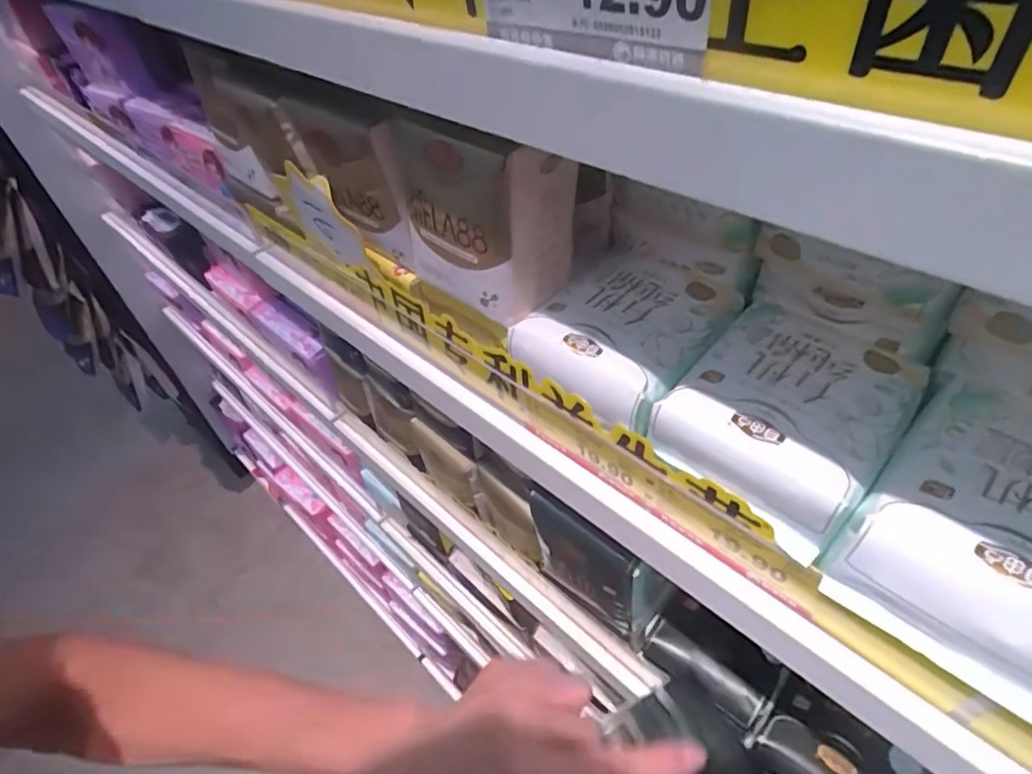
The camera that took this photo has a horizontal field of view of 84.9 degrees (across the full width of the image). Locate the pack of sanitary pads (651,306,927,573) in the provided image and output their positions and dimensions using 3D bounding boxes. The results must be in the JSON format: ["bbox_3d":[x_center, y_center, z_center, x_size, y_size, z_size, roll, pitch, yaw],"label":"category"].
[{"bbox_3d":[0.133,0.011,0.281,0.094,0.037,0.109,31,57,31],"label":"pack of sanitary pads"}]

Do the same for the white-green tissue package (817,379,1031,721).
[{"bbox_3d":[0.199,0.060,0.232,0.091,0.046,0.110,33,58,32],"label":"white-green tissue package"}]

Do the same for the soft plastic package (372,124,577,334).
[{"bbox_3d":[-0.021,-0.102,0.325,0.100,0.102,0.054,32,57,31],"label":"soft plastic package"}]

